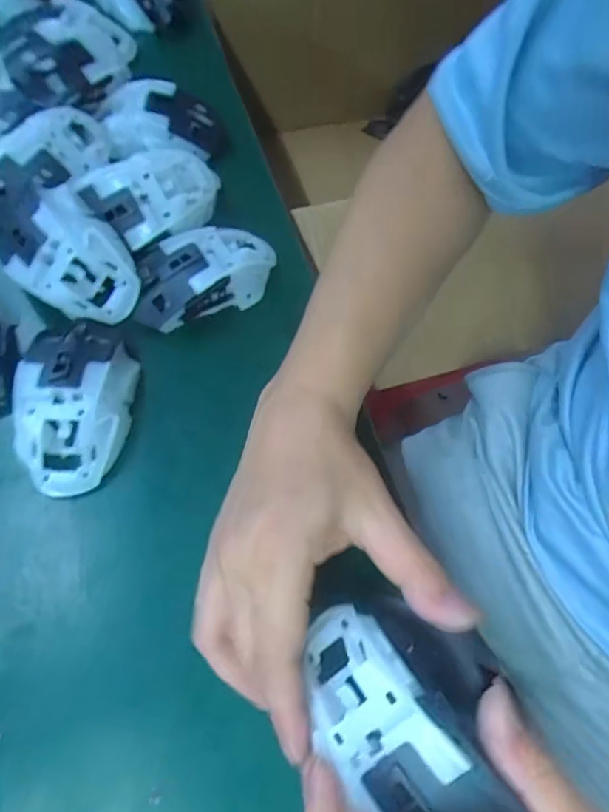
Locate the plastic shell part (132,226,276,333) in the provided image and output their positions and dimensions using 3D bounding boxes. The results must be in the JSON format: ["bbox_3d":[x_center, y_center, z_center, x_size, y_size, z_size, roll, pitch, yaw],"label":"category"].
[{"bbox_3d":[-0.074,-0.099,0.393,0.118,0.046,0.066,-26,68,-18],"label":"plastic shell part"}]

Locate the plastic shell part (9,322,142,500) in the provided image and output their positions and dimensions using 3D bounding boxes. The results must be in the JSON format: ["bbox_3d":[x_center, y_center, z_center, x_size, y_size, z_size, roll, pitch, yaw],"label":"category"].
[{"bbox_3d":[-0.147,-0.003,0.341,0.067,0.043,0.119,1,62,-6],"label":"plastic shell part"}]

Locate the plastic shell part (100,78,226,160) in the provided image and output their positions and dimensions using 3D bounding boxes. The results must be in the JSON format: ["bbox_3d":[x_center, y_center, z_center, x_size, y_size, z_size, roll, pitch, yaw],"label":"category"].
[{"bbox_3d":[-0.123,-0.244,0.449,0.107,0.030,0.064,1,62,-6],"label":"plastic shell part"}]

